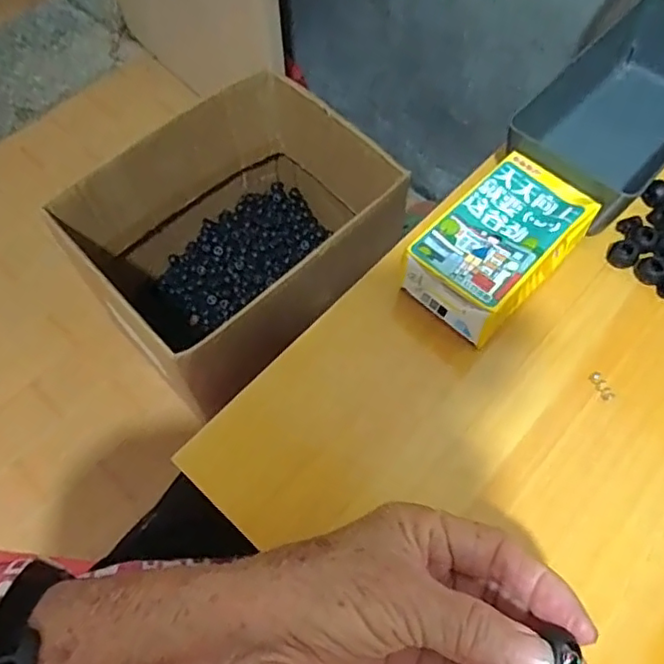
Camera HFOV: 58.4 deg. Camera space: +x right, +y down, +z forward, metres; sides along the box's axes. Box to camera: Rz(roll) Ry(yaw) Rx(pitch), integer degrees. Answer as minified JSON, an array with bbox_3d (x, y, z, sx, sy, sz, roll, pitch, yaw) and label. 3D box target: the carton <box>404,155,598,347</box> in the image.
[{"bbox_3d":[0.100,-0.051,0.359,0.063,0.045,0.105,41,70,20],"label":"carton"}]

